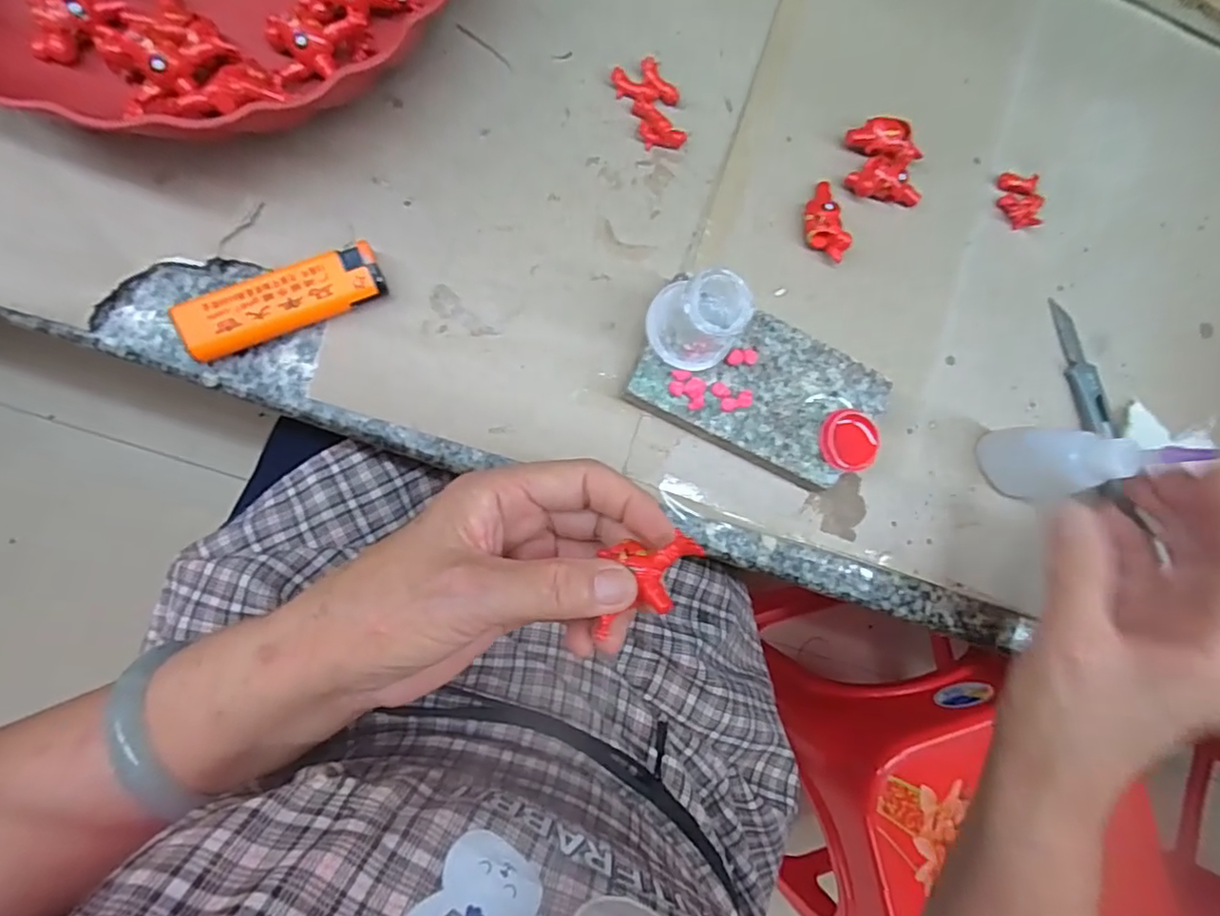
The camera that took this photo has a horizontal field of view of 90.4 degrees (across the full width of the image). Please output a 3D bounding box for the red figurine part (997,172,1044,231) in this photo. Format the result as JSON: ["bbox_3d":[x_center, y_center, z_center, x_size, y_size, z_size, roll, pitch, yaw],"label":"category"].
[{"bbox_3d":[0.208,-0.130,0.307,0.022,0.010,0.026,3,87,-9],"label":"red figurine part"}]

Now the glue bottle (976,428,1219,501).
[{"bbox_3d":[0.205,0.002,0.261,0.028,0.088,0.031,5,87,-9],"label":"glue bottle"}]

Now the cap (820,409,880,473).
[{"bbox_3d":[0.107,-0.008,0.270,0.027,0.006,0.027,0,88,-9],"label":"cap"}]

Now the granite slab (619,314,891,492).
[{"bbox_3d":[0.067,-0.031,0.275,0.108,0.022,0.059,25,84,-7],"label":"granite slab"}]

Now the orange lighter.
[{"bbox_3d":[-0.133,-0.064,0.249,0.079,0.014,0.022,-24,92,-9],"label":"orange lighter"}]

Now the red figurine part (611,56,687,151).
[{"bbox_3d":[0.021,-0.164,0.281,0.025,0.009,0.042,-32,93,-9],"label":"red figurine part"}]

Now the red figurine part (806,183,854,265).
[{"bbox_3d":[0.102,-0.113,0.288,0.019,0.013,0.039,-12,90,-9],"label":"red figurine part"}]

